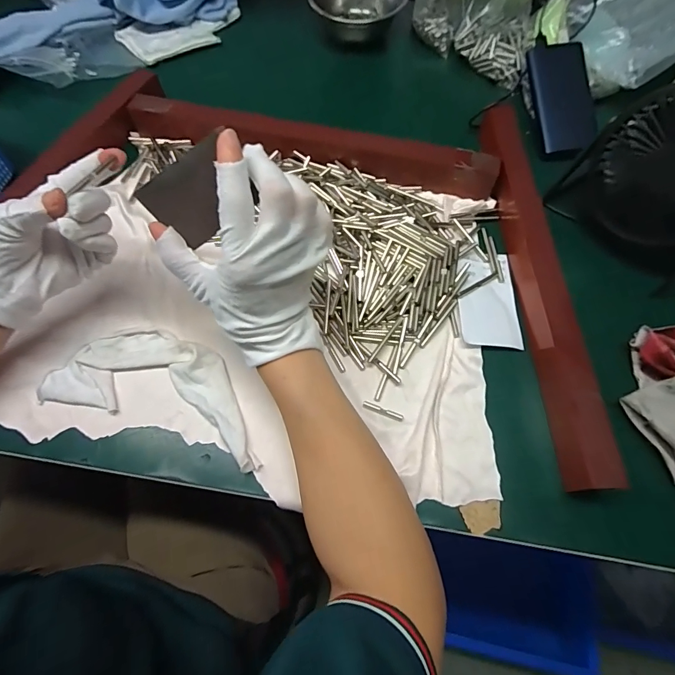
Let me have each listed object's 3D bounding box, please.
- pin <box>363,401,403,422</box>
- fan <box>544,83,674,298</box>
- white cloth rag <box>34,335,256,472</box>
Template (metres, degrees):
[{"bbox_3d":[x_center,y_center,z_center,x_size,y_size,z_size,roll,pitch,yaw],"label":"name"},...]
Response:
[{"bbox_3d":[0.038,0.061,0.331,0.035,0.005,0.006,20,69,7],"label":"pin"},{"bbox_3d":[0.290,-0.146,0.353,0.136,0.126,0.093,37,72,13],"label":"fan"},{"bbox_3d":[-0.143,0.040,0.331,0.184,0.017,0.081,18,69,6],"label":"white cloth rag"}]

